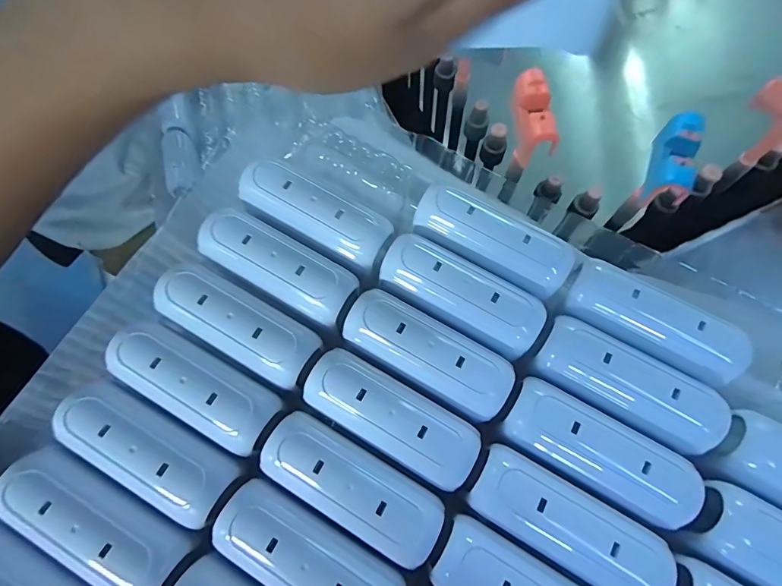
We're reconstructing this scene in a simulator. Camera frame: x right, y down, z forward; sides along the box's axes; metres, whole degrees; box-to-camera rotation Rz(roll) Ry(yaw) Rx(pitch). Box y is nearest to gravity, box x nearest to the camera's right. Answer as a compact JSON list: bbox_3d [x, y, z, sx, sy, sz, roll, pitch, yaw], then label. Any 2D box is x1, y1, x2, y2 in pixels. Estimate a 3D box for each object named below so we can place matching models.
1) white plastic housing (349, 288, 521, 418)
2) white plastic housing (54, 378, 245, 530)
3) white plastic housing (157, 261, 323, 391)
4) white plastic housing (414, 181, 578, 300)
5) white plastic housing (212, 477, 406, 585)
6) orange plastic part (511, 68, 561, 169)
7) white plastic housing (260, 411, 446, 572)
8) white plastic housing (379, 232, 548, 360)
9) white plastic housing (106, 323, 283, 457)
[{"bbox_3d":[0.016,0.025,0.184,0.074,0.015,0.029,28,72,12],"label":"white plastic housing"},{"bbox_3d":[-0.098,0.062,0.170,0.071,0.013,0.028,27,72,12],"label":"white plastic housing"},{"bbox_3d":[-0.068,0.013,0.185,0.073,0.015,0.026,26,71,12],"label":"white plastic housing"},{"bbox_3d":[0.047,-0.025,0.198,0.074,0.017,0.023,27,72,12],"label":"white plastic housing"},{"bbox_3d":[-0.031,0.101,0.160,0.074,0.015,0.028,30,72,13],"label":"white plastic housing"},{"bbox_3d":[0.119,-0.147,0.360,0.029,0.031,0.078,0,68,2],"label":"orange plastic part"},{"bbox_3d":[-0.015,0.077,0.168,0.074,0.017,0.027,28,72,12],"label":"white plastic housing"},{"bbox_3d":[0.032,0.000,0.192,0.074,0.018,0.027,28,72,12],"label":"white plastic housing"},{"bbox_3d":[-0.084,0.037,0.179,0.072,0.015,0.027,28,72,12],"label":"white plastic housing"}]

